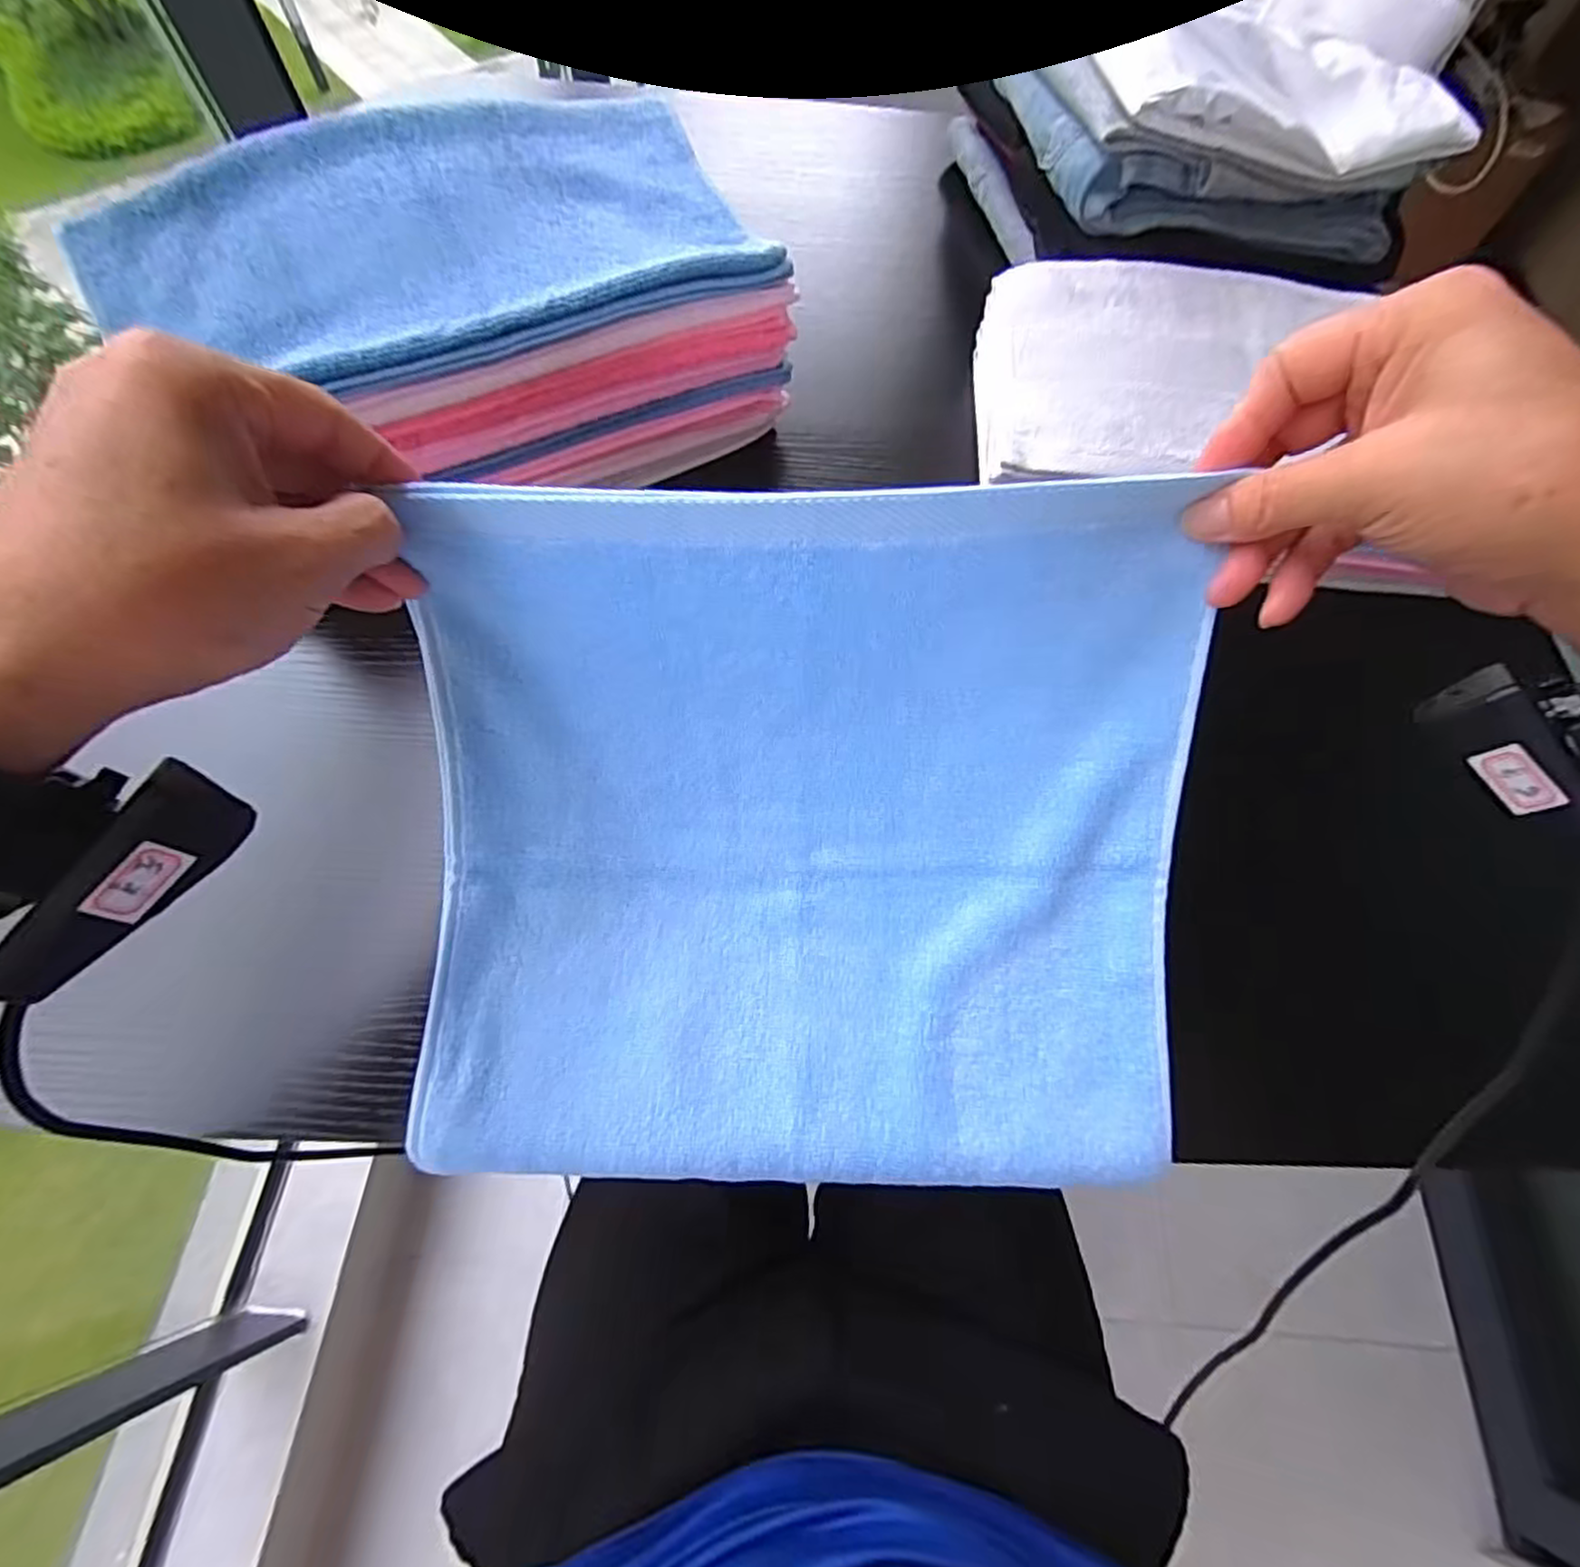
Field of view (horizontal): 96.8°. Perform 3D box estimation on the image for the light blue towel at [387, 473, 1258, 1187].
[{"bbox_3d":[0.006,0.026,0.313,0.318,0.058,0.282,1,97,1],"label":"light blue towel"}]

